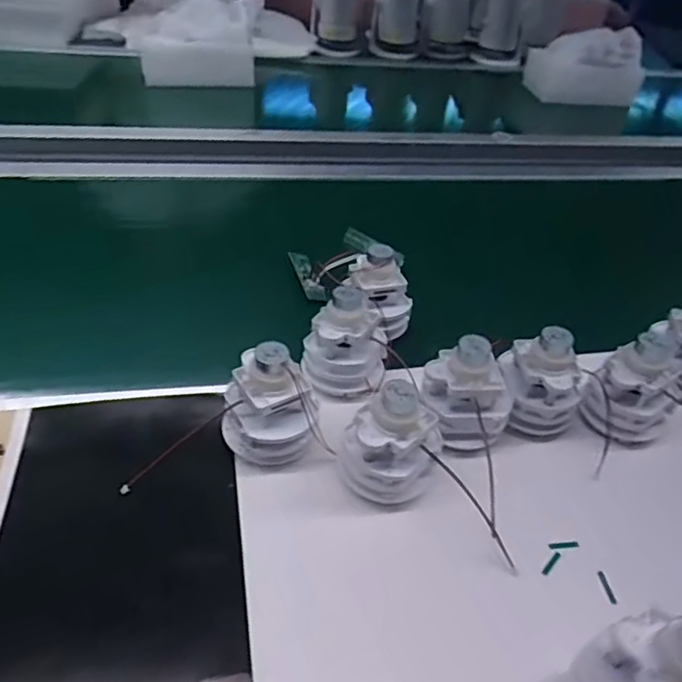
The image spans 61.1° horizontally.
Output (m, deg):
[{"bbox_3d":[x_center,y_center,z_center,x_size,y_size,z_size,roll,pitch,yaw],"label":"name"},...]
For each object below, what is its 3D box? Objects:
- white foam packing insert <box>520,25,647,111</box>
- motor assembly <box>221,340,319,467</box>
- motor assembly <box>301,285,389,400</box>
[{"bbox_3d":[0.481,-0.543,1.145,0.191,0.128,0.128,5,41,-1],"label":"white foam packing insert"},{"bbox_3d":[-0.050,0.042,0.416,0.069,0.079,0.059,0,41,-6],"label":"motor assembly"},{"bbox_3d":[0.005,-0.006,0.477,0.066,0.075,0.077,7,41,1],"label":"motor assembly"}]

